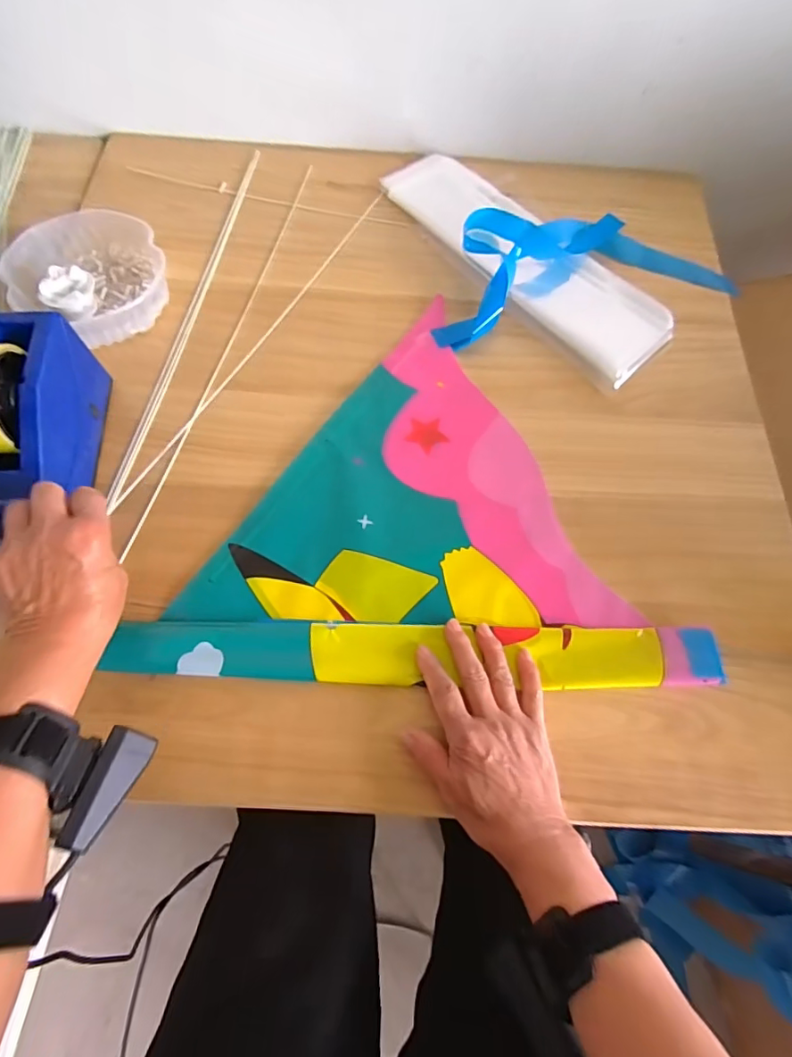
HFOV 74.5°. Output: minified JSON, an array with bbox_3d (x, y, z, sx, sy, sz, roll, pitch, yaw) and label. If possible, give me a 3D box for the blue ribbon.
[{"bbox_3d":[0.198,-0.288,0.572,0.337,0.046,0.151,-10,68,-6],"label":"blue ribbon"}]

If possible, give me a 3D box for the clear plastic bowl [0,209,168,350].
[{"bbox_3d":[-0.325,-0.268,0.553,0.151,0.043,0.158,-27,71,-13],"label":"clear plastic bowl"}]

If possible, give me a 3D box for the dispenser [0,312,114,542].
[{"bbox_3d":[-0.308,-0.080,0.428,0.062,0.117,0.199,-2,67,-3],"label":"dispenser"}]

